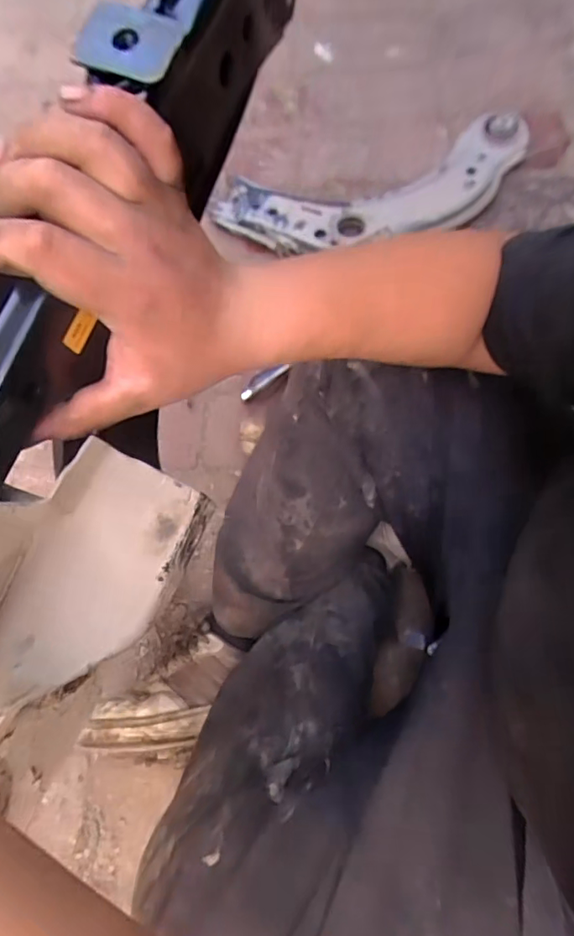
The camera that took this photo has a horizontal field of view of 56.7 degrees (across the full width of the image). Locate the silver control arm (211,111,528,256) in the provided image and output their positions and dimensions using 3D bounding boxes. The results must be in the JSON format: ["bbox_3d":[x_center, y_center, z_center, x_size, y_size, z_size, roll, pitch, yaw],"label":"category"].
[{"bbox_3d":[0.142,-0.434,0.836,0.506,0.047,0.187,-19,76,-4],"label":"silver control arm"}]

